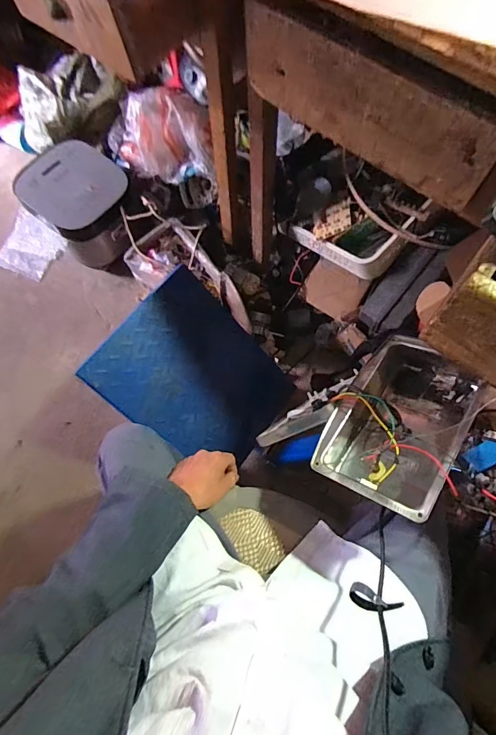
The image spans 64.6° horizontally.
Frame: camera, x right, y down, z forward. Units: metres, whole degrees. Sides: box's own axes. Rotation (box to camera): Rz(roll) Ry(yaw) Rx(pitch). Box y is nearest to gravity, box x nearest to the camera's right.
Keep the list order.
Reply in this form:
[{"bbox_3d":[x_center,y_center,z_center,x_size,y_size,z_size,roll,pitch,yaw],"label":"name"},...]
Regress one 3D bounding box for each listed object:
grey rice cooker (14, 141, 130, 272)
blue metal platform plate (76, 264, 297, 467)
[{"bbox_3d":[-0.478,-0.482,1.170,0.320,0.206,0.255,40,77,11],"label":"grey rice cooker"},{"bbox_3d":[-0.108,0.029,0.939,0.451,0.038,0.339,42,70,-22],"label":"blue metal platform plate"}]

